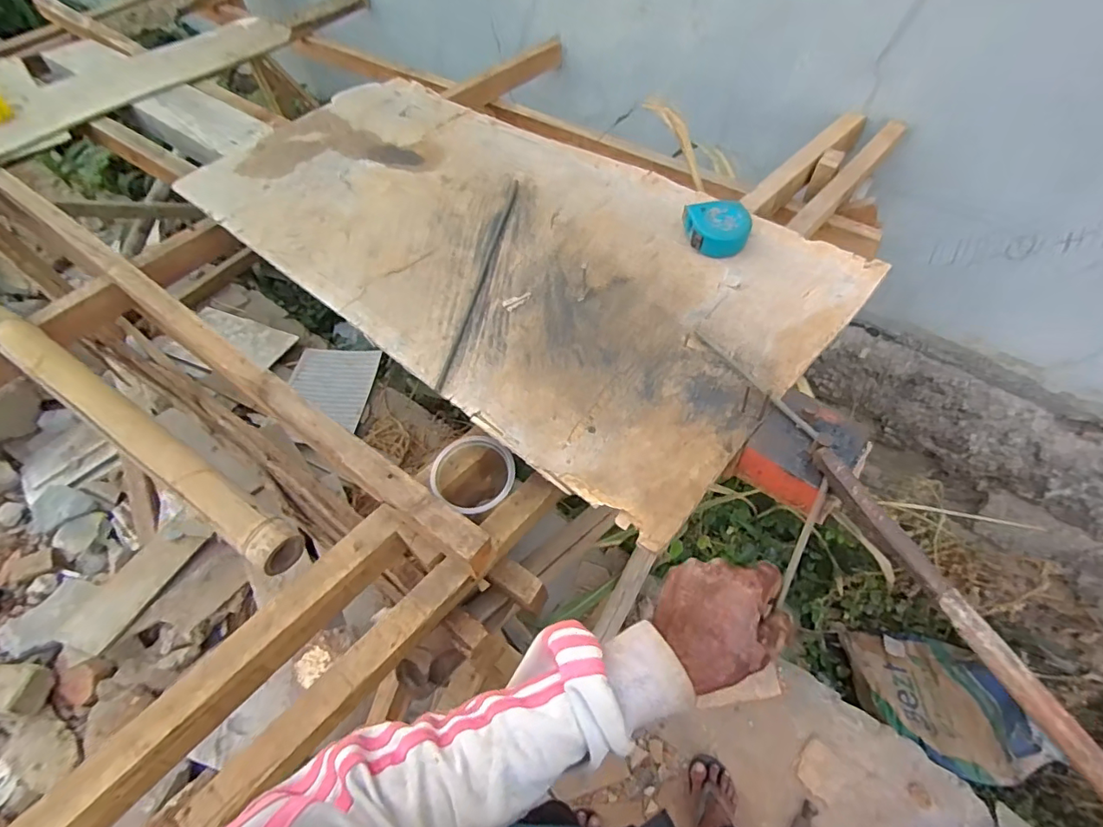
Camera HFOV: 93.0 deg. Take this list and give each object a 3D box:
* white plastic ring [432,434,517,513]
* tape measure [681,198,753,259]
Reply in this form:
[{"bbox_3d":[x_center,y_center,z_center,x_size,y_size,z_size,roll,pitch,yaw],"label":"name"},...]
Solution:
[{"bbox_3d":[-0.089,0.065,0.576,0.090,0.020,0.100,-39,62,-21],"label":"white plastic ring"},{"bbox_3d":[0.229,-0.254,0.719,0.075,0.042,0.080,-2,56,2],"label":"tape measure"}]

